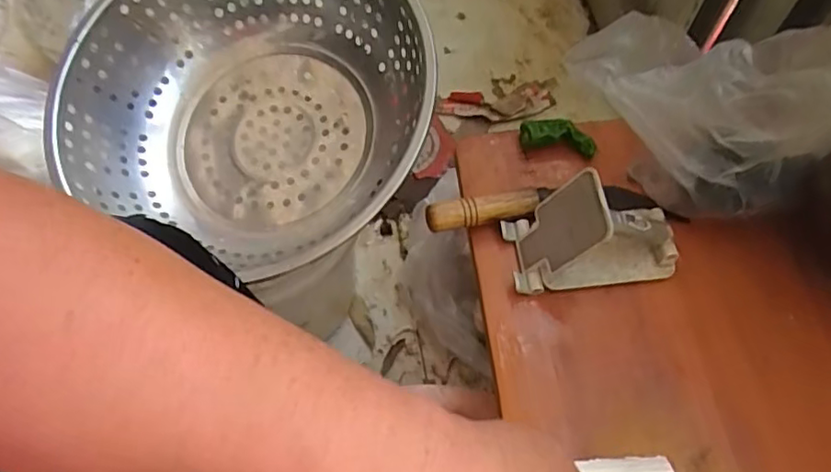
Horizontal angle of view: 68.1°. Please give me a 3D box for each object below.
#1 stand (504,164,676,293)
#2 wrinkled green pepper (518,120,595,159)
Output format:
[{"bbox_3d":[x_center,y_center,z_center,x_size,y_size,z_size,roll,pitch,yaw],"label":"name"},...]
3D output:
[{"bbox_3d":[0.144,-0.005,0.485,0.126,0.086,0.066,-6,61,-5],"label":"stand"},{"bbox_3d":[0.132,-0.091,0.569,0.068,0.025,0.021,11,61,4],"label":"wrinkled green pepper"}]

